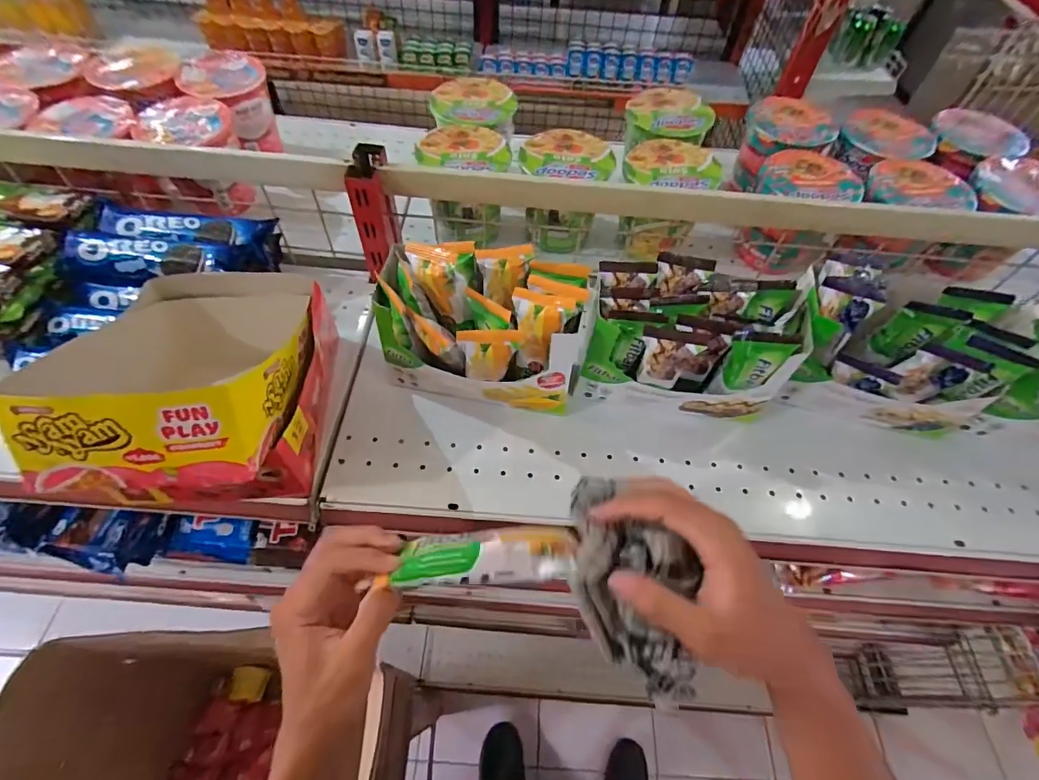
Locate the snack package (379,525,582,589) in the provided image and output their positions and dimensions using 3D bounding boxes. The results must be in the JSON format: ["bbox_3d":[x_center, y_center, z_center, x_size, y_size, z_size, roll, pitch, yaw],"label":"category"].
[{"bbox_3d":[-0.023,0.108,0.314,0.119,0.015,0.035,-2,56,-9],"label":"snack package"}]

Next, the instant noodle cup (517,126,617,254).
[{"bbox_3d":[0.053,-0.242,0.592,0.108,0.108,0.097,2,56,-2],"label":"instant noodle cup"}]

